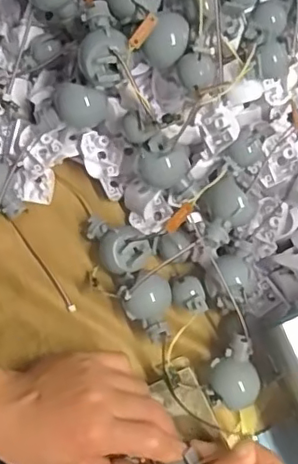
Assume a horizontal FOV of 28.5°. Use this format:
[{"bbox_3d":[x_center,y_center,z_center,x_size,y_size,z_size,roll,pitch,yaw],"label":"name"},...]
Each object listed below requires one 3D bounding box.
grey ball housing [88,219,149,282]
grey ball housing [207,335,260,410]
[{"bbox_3d":[-0.024,0.010,0.430,0.050,0.035,0.033,40,80,9],"label":"grey ball housing"},{"bbox_3d":[0.056,0.101,0.413,0.035,0.033,0.045,-14,77,-3],"label":"grey ball housing"}]

